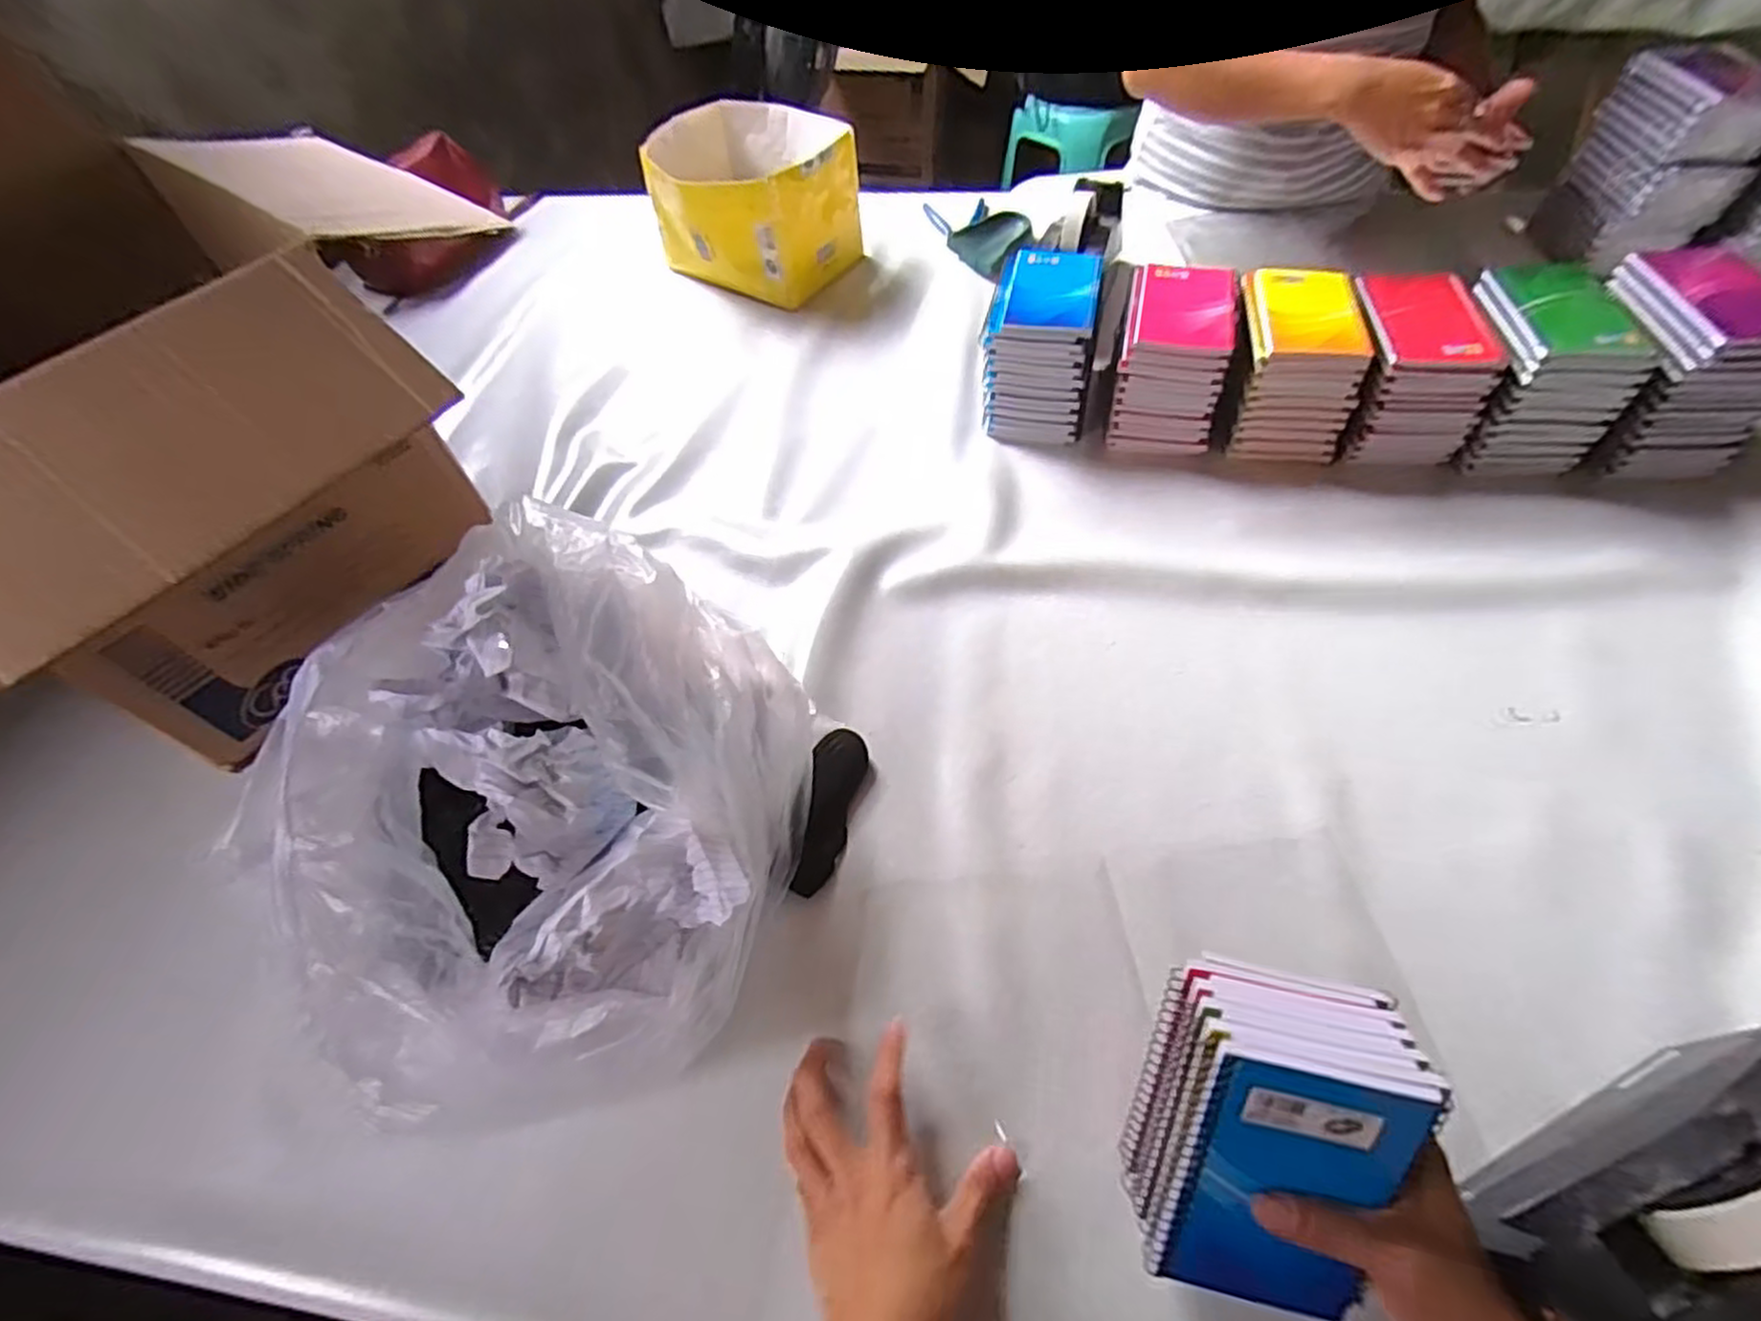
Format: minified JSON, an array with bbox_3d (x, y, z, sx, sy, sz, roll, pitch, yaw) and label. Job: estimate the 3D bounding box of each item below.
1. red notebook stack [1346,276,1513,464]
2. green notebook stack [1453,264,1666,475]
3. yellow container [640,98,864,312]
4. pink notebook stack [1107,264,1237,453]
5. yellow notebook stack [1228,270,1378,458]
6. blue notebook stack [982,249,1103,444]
[{"bbox_3d":[0.479,-0.268,0.696,0.102,0.106,0.131,3,56,7],"label":"red notebook stack"},{"bbox_3d":[0.580,-0.258,0.684,0.110,0.131,0.142,2,56,6],"label":"green notebook stack"},{"bbox_3d":[-0.154,-0.565,0.937,0.243,0.140,0.203,23,60,19],"label":"yellow container"},{"bbox_3d":[0.278,-0.293,0.730,0.095,0.106,0.139,9,57,11],"label":"pink notebook stack"},{"bbox_3d":[0.378,-0.278,0.712,0.099,0.112,0.131,1,56,6],"label":"yellow notebook stack"},{"bbox_3d":[0.158,-0.314,0.750,0.101,0.107,0.147,7,56,9],"label":"blue notebook stack"}]

